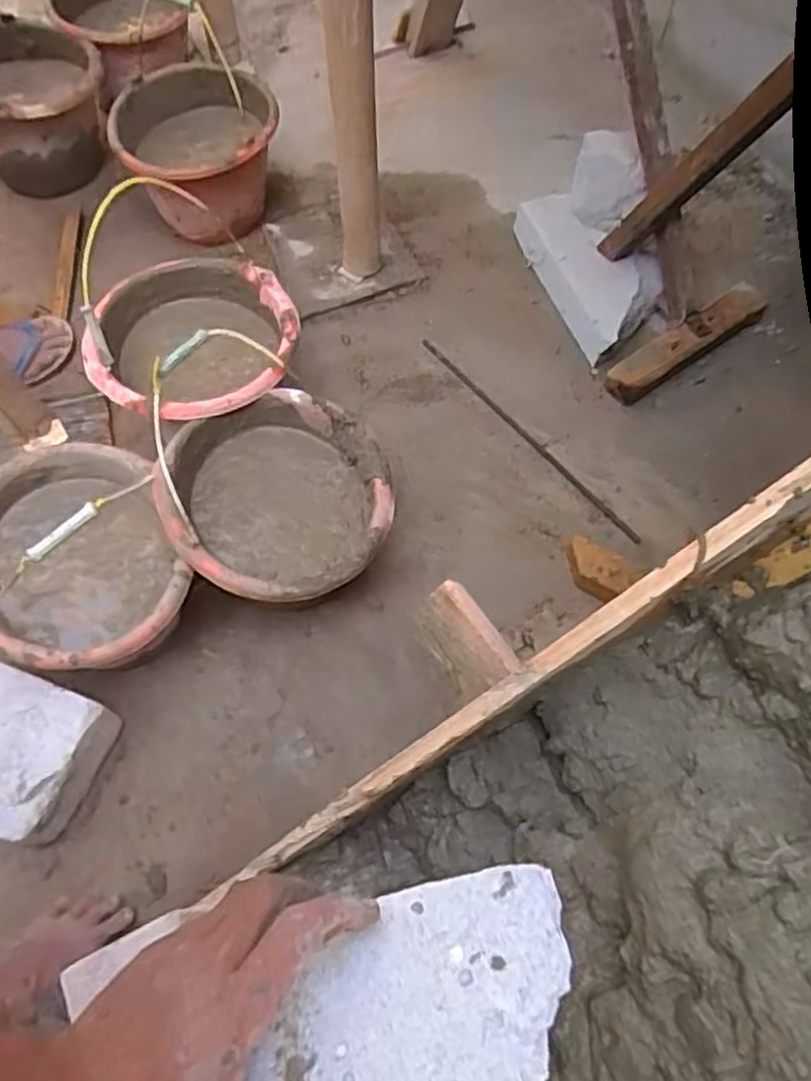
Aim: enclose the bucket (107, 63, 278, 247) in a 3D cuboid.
[{"bbox_3d":[-0.366,-0.695,1.327,0.272,0.176,0.289,0,64,-1],"label":"bucket"}]

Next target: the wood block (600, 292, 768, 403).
[{"bbox_3d":[0.484,-0.344,1.261,0.341,0.058,0.065,-34,67,-16],"label":"wood block"}]

